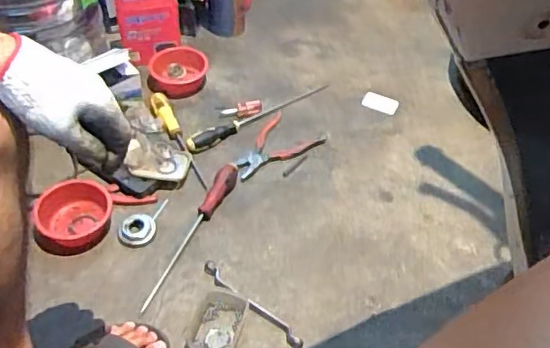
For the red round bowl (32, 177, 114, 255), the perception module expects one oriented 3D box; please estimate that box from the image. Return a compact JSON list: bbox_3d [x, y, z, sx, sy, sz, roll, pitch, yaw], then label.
[{"bbox_3d":[-0.334,0.071,0.964,0.128,0.046,0.116,-11,51,-13],"label":"red round bowl"}]

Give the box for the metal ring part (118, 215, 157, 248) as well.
[{"bbox_3d":[-0.228,0.093,0.961,0.059,0.023,0.053,0,49,-4],"label":"metal ring part"}]

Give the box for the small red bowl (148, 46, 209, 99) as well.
[{"bbox_3d":[-0.204,-0.214,1.225,0.122,0.043,0.118,2,49,-2],"label":"small red bowl"}]

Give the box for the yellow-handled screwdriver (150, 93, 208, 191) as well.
[{"bbox_3d":[-0.187,-0.070,1.106,0.036,0.023,0.249,-19,53,-19],"label":"yellow-handled screwdriver"}]

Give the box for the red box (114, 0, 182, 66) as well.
[{"bbox_3d":[-0.260,-0.325,1.191,0.124,0.221,0.037,-6,50,-9],"label":"red box"}]

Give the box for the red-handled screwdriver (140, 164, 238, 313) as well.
[{"bbox_3d":[-0.136,0.090,0.951,0.033,0.034,0.300,20,51,14],"label":"red-handled screwdriver"}]

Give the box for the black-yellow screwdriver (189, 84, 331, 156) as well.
[{"bbox_3d":[-0.030,-0.119,1.161,0.336,0.024,0.033,-28,56,-25],"label":"black-yellow screwdriver"}]

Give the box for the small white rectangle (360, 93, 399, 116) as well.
[{"bbox_3d":[0.223,-0.149,1.234,0.075,0.004,0.043,21,60,14],"label":"small white rectangle"}]

